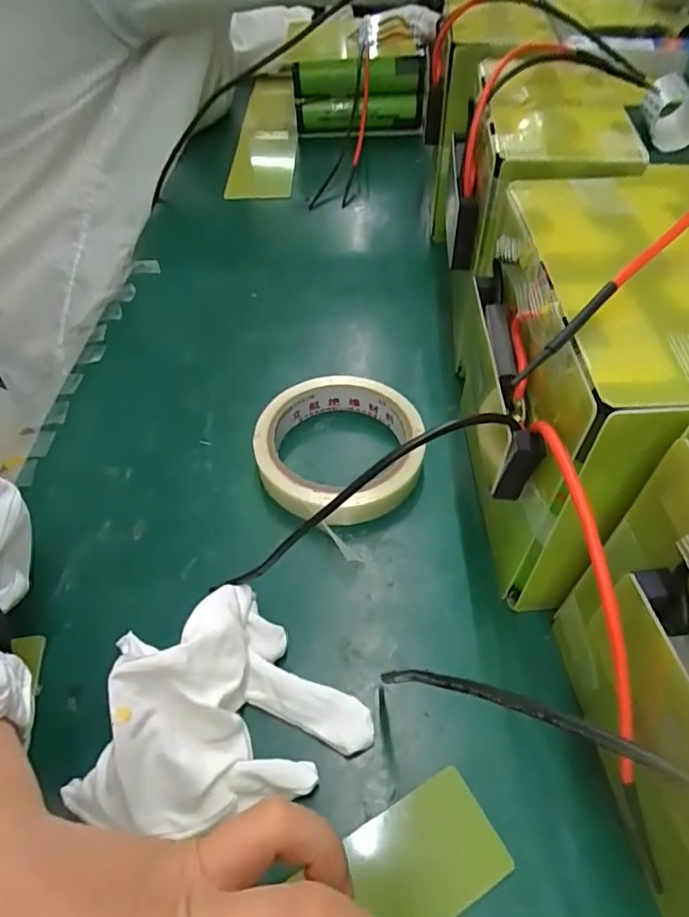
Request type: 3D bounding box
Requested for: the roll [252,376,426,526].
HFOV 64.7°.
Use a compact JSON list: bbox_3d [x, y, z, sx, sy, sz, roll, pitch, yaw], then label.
[{"bbox_3d":[-0.003,-0.006,0.326,0.096,0.028,0.098,-1,51,2],"label":"roll"}]

